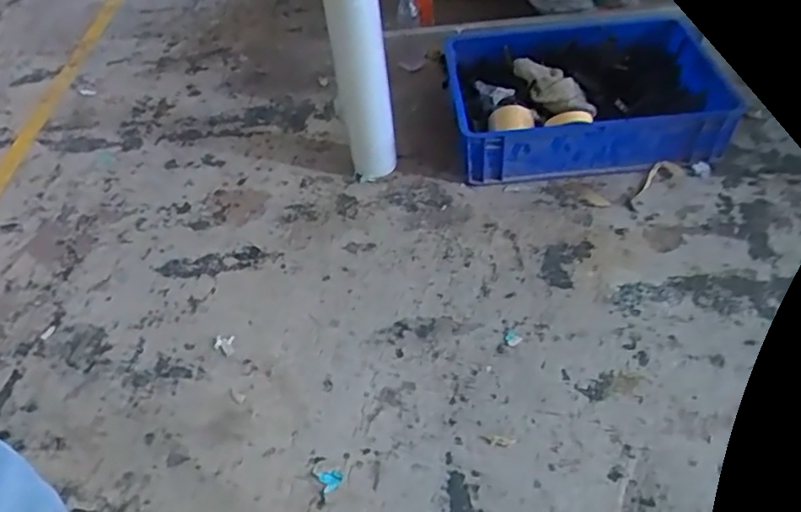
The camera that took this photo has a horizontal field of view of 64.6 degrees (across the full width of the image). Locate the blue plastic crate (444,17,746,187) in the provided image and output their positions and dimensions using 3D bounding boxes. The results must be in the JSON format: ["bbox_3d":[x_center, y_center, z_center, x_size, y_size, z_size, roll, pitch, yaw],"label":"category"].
[{"bbox_3d":[0.433,-0.381,1.515,0.598,0.202,0.417,-7,47,2],"label":"blue plastic crate"}]

